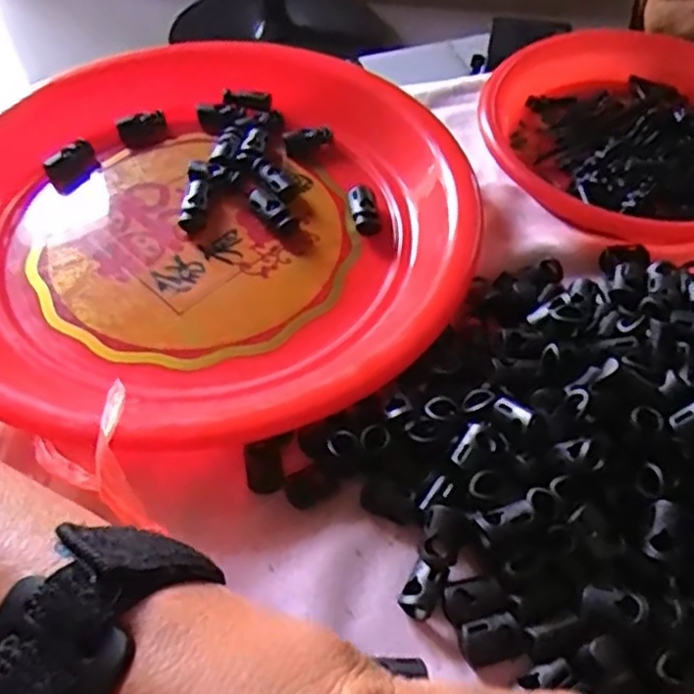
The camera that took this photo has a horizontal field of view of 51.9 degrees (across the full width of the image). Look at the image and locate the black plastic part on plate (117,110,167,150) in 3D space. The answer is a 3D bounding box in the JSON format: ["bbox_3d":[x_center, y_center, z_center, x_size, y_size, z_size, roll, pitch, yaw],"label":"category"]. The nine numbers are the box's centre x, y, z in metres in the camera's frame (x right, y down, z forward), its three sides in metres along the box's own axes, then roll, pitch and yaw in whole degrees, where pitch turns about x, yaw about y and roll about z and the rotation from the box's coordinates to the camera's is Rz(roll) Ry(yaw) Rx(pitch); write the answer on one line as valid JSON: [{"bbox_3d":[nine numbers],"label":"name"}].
[{"bbox_3d":[-0.113,-0.122,0.399,0.026,0.011,0.015,-27,57,-19],"label":"black plastic part on plate"}]

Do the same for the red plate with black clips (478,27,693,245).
[{"bbox_3d":[0.155,-0.121,0.383,0.156,0.023,0.143,16,54,12],"label":"red plate with black clips"}]

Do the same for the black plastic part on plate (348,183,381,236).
[{"bbox_3d":[0.008,-0.069,0.354,0.014,0.011,0.025,-7,53,-5],"label":"black plastic part on plate"}]

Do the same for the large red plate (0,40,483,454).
[{"bbox_3d":[-0.068,-0.063,0.337,0.244,0.030,0.242,-8,53,-6],"label":"large red plate"}]

